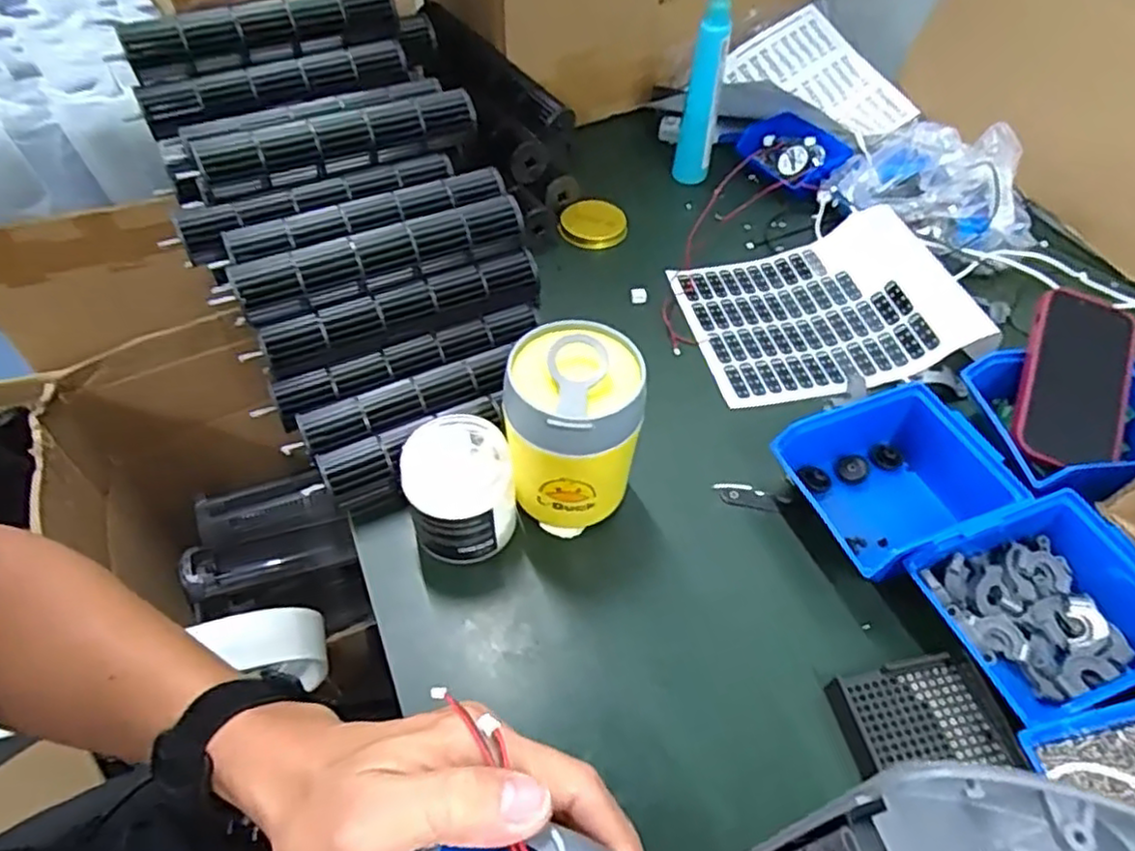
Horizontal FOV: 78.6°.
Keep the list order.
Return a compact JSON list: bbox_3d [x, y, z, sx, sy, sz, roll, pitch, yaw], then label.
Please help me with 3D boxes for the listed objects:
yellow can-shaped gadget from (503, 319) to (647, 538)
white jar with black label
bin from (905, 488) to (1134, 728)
[{"bbox_3d":[0.004,0.007,0.481,0.090,0.139,0.089,-1,51,-3],"label":"yellow can-shaped gadget"},{"bbox_3d":[-0.074,0.048,0.484,0.070,0.082,0.072,1,51,-1],"label":"white jar with black label"},{"bbox_3d":[0.307,0.119,0.441,0.137,0.058,0.118,-16,53,-15],"label":"bin"}]

